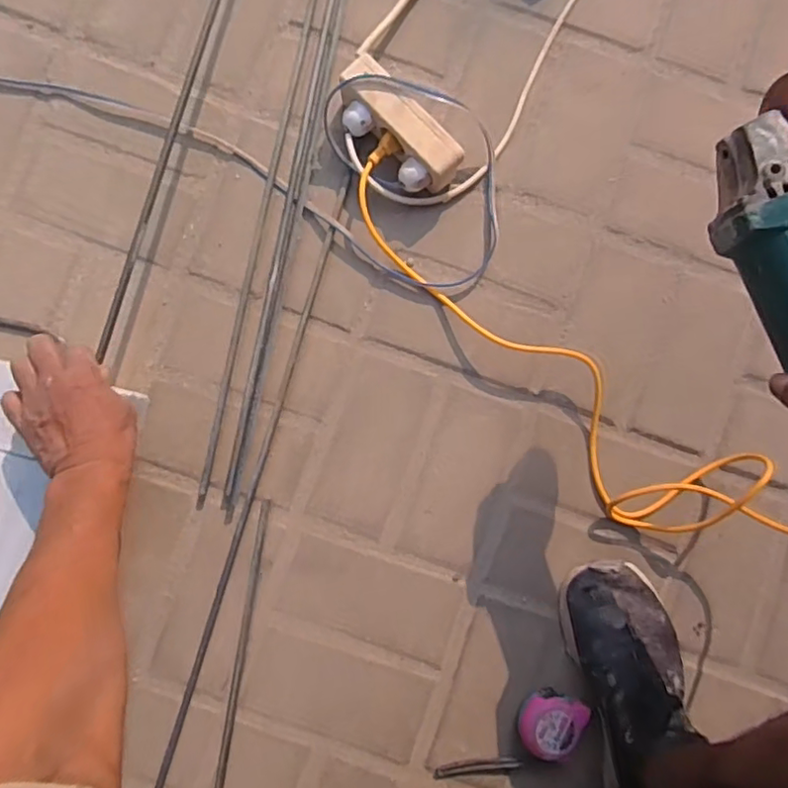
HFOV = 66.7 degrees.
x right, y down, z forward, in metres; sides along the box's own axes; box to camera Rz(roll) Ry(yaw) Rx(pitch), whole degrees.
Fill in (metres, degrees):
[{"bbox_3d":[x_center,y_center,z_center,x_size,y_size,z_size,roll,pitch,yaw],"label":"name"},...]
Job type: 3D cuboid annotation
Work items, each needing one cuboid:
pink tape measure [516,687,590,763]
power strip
[{"bbox_3d":[0.166,0.347,0.635,0.056,0.029,0.068,39,87,1],"label":"pink tape measure"},{"bbox_3d":[0.007,-0.290,0.654,0.051,0.060,0.155,-42,88,-3],"label":"power strip"}]

